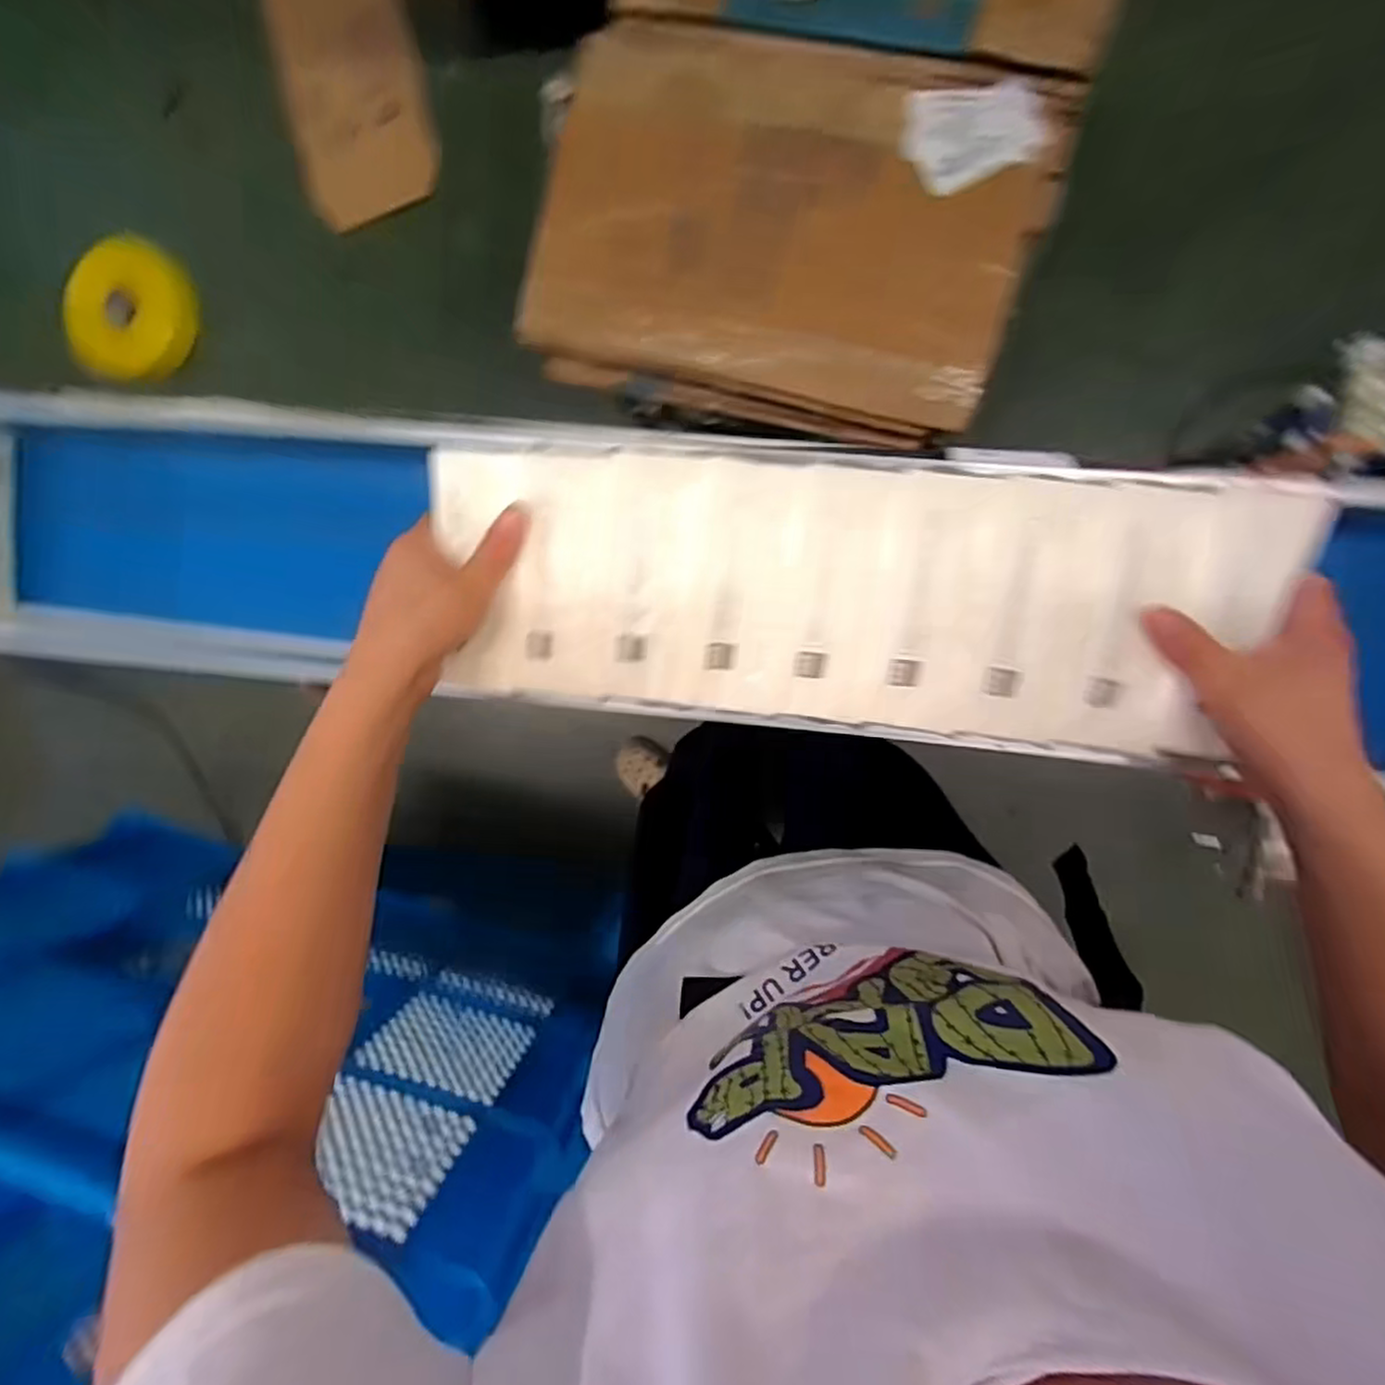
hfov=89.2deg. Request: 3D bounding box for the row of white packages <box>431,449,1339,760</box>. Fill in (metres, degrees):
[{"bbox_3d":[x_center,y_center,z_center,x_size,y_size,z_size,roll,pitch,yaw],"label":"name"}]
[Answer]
[{"bbox_3d":[0.075,-0.052,0.383,0.440,0.020,0.138,5,95,7],"label":"row of white packages"}]

